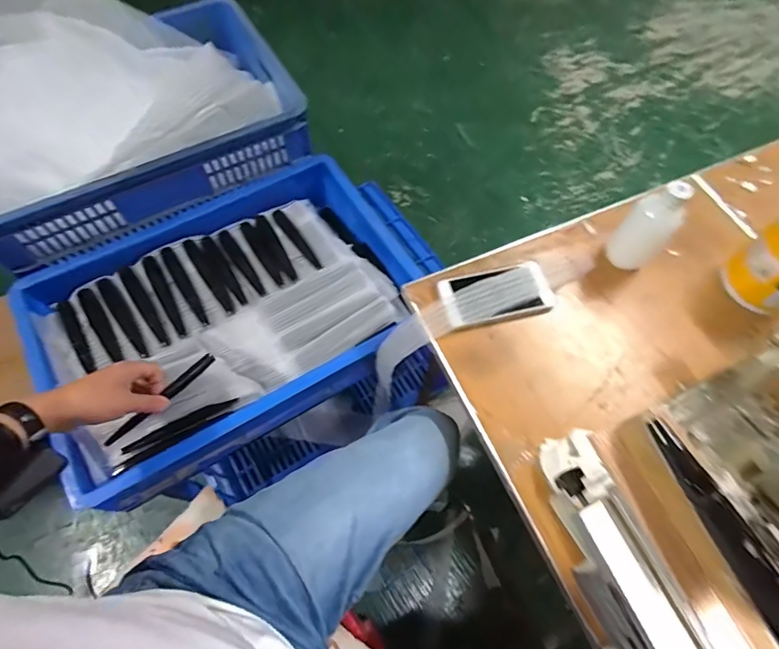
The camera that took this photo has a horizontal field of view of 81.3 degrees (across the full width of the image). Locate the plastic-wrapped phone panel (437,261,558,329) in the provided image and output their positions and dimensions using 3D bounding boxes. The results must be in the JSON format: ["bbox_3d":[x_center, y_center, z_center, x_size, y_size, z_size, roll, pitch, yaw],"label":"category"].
[{"bbox_3d":[0.151,-0.044,0.632,0.157,0.022,0.076,-12,64,-7],"label":"plastic-wrapped phone panel"}]

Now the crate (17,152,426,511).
[{"bbox_3d":[-0.239,-0.029,0.808,0.641,0.162,0.429,-29,67,-14],"label":"crate"}]

